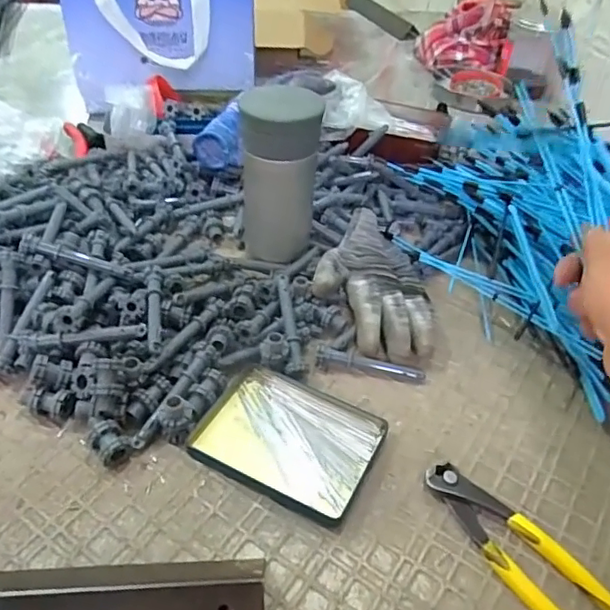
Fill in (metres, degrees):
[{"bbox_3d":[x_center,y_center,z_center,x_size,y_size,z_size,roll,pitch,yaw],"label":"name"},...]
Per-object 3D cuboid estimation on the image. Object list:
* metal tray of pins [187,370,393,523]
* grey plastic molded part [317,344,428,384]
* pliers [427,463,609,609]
[{"bbox_3d":[-0.010,0.101,0.440,0.128,0.012,0.099,23,46,18],"label":"metal tray of pins"},{"bbox_3d":[0.057,0.054,0.494,0.093,0.018,0.014,11,43,6],"label":"grey plastic molded part"},{"bbox_3d":[0.147,0.169,0.374,0.045,0.016,0.164,-27,52,-30],"label":"pliers"}]

